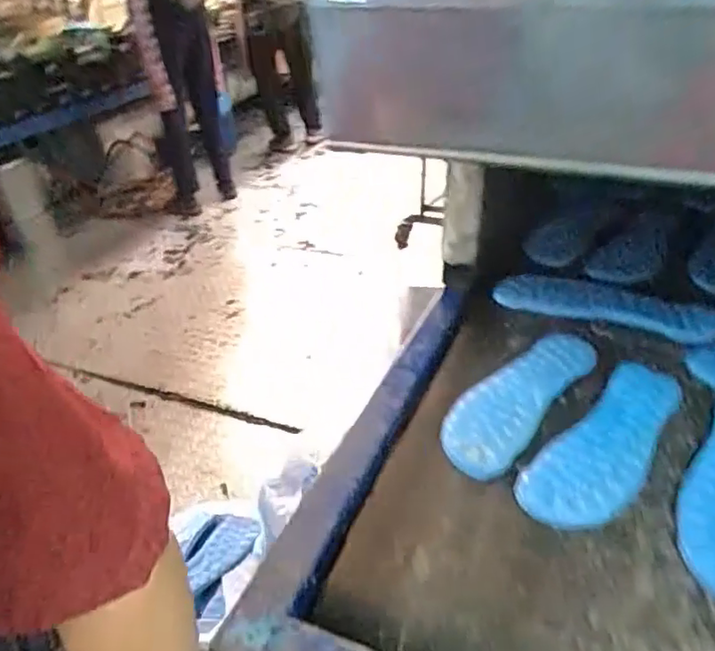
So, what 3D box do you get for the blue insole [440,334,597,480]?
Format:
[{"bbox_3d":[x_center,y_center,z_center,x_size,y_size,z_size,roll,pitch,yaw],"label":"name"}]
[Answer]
[{"bbox_3d":[0.172,0.068,0.628,0.079,0.009,0.246,23,43,35],"label":"blue insole"}]

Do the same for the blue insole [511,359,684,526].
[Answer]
[{"bbox_3d":[0.242,0.107,0.567,0.082,0.008,0.244,28,46,37],"label":"blue insole"}]

